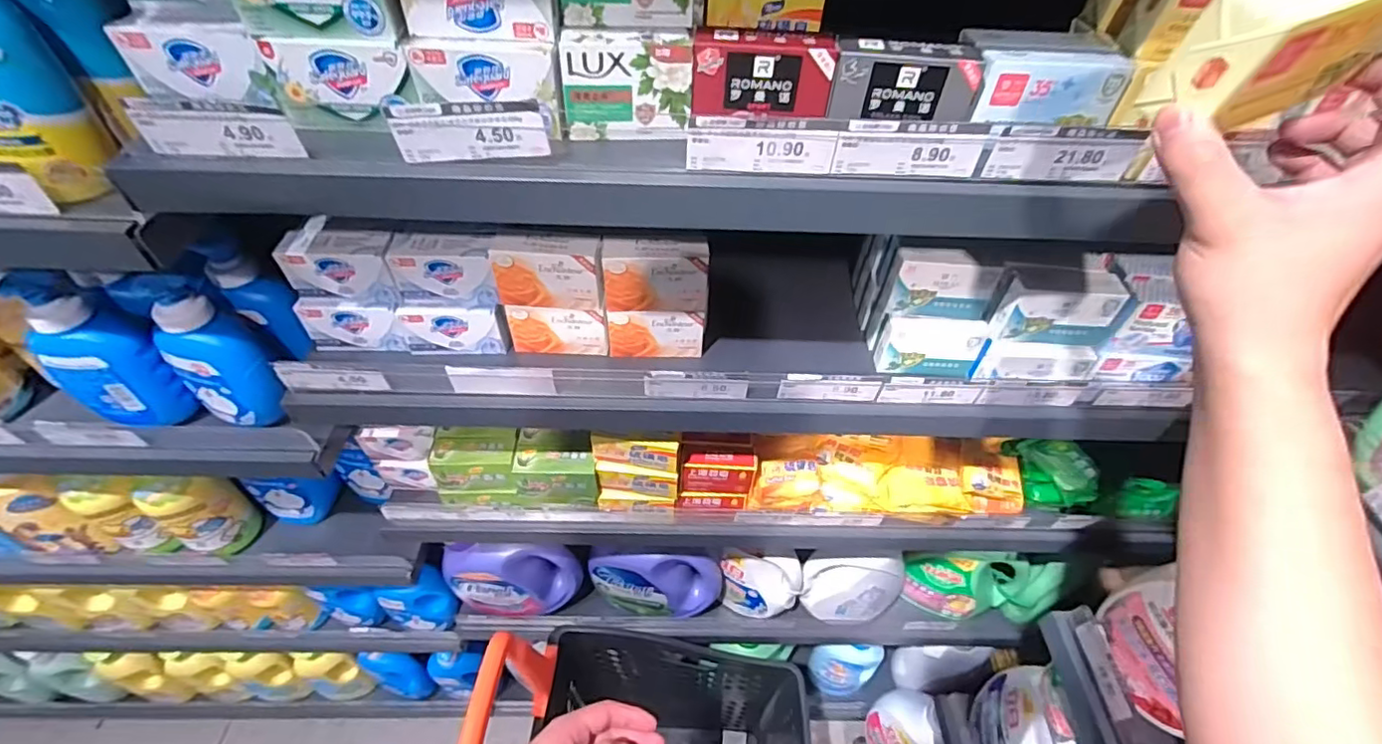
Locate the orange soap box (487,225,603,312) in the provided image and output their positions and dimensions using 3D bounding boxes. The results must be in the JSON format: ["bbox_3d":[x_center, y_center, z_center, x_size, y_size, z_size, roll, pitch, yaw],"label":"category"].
[{"bbox_3d":[-0.134,-0.101,0.558,0.098,0.071,0.041,4,48,1],"label":"orange soap box"}]

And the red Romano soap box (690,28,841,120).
[{"bbox_3d":[0.051,-0.211,0.414,0.097,0.051,0.024,2,48,-1],"label":"red Romano soap box"}]

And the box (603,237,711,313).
[{"bbox_3d":[-0.033,-0.095,0.559,0.098,0.065,0.034,0,48,-3],"label":"box"}]

